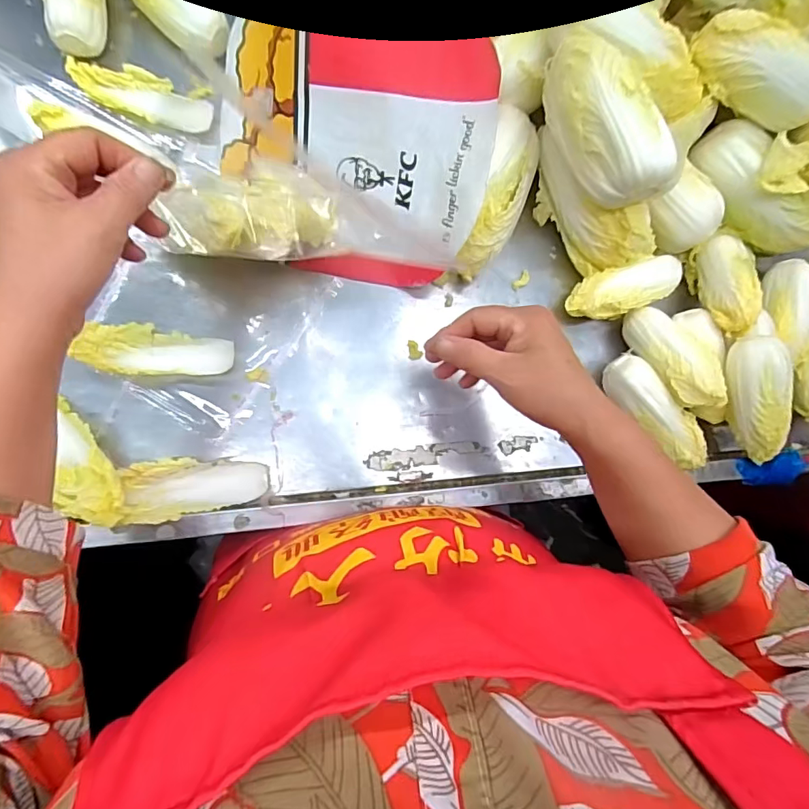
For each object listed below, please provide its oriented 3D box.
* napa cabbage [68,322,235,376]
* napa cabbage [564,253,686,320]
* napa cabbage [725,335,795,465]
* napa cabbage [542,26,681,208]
[{"bbox_3d":[-0.217,-0.045,0.438,0.123,0.027,0.047,11,83,-7],"label":"napa cabbage"},{"bbox_3d":[0.217,-0.113,0.498,0.119,0.049,0.045,-18,87,-9],"label":"napa cabbage"},{"bbox_3d":[0.330,-0.003,0.463,0.045,0.039,0.121,-11,99,-9],"label":"napa cabbage"},{"bbox_3d":[0.164,-0.232,0.405,0.057,0.053,0.141,-30,89,-10],"label":"napa cabbage"}]

